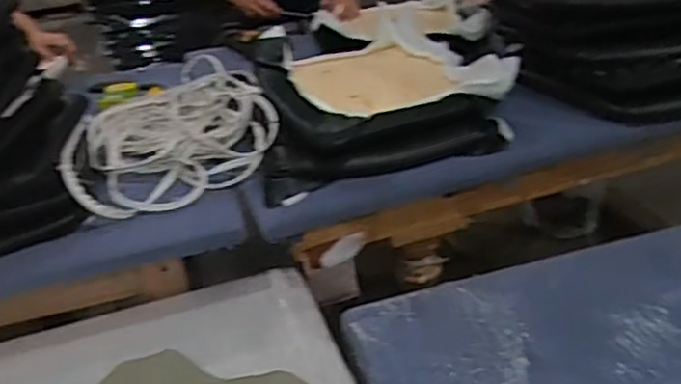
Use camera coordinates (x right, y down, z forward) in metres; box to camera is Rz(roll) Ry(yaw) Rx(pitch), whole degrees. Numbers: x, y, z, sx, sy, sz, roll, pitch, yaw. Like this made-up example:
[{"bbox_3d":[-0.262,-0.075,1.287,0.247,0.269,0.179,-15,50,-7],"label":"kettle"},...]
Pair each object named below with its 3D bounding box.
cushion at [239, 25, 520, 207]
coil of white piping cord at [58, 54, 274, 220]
[{"bbox_3d":[0.008,-0.283,1.597,0.519,0.126,0.745,-12,31,-12],"label":"cushion"},{"bbox_3d":[-0.366,-0.159,1.515,0.403,0.102,0.609,-11,30,-10],"label":"coil of white piping cord"}]

